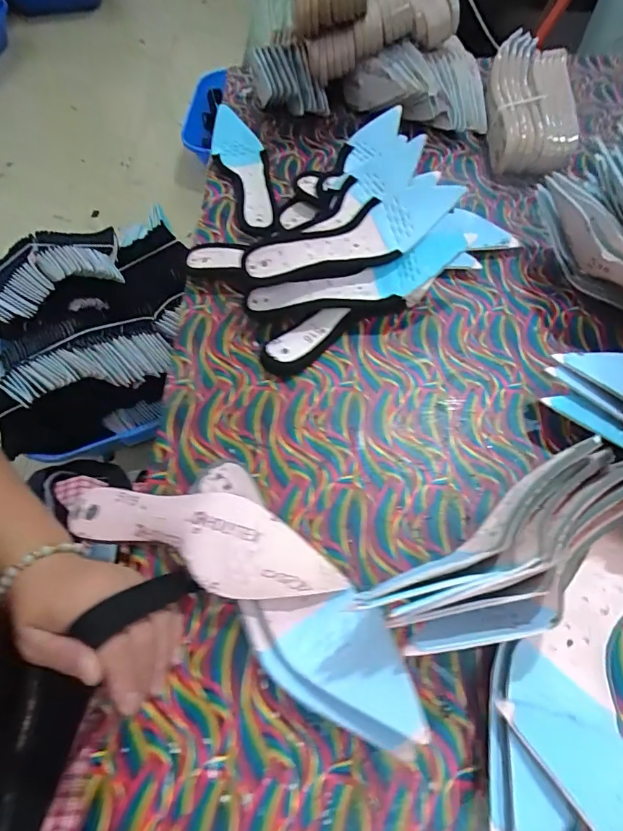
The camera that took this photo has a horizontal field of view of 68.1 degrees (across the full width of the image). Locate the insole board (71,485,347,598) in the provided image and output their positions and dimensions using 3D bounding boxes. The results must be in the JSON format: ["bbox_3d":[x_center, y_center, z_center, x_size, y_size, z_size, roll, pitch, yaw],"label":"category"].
[{"bbox_3d":[-0.091,0.094,0.360,0.229,0.035,0.065,15,61,10],"label":"insole board"}]

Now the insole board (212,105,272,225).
[{"bbox_3d":[-0.090,-0.330,0.615,0.059,0.038,0.229,-14,60,-7],"label":"insole board"}]

